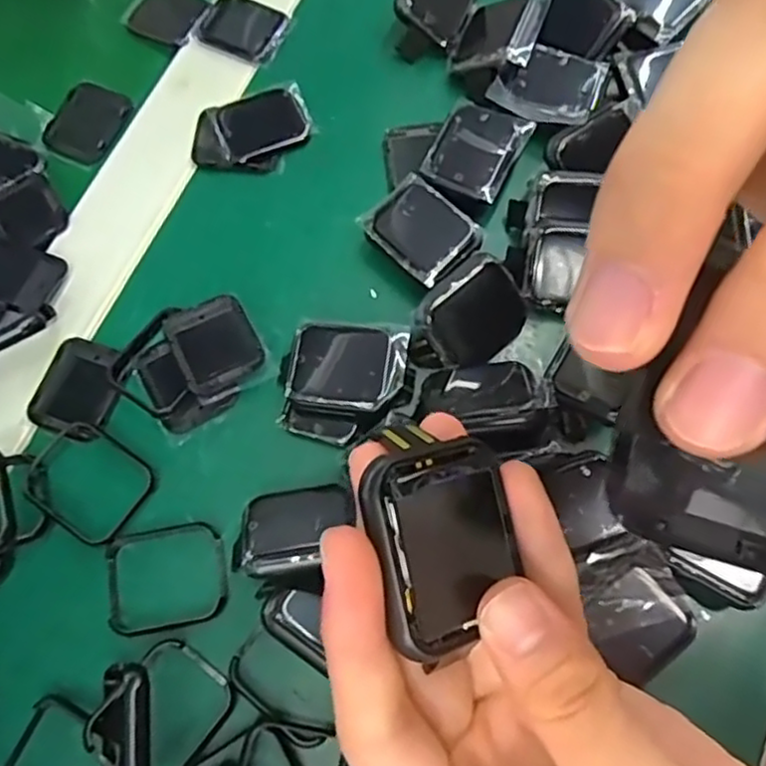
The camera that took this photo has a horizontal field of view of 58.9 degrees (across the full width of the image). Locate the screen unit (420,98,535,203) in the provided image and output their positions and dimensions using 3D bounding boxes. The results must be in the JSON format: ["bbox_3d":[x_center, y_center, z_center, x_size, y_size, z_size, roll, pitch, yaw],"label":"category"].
[{"bbox_3d":[0.040,-0.102,0.294,0.036,0.004,0.044,29,77,8],"label":"screen unit"}]

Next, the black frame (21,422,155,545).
[{"bbox_3d":[-0.116,0.038,0.266,0.046,0.005,0.038,33,76,11],"label":"black frame"}]

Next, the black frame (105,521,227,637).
[{"bbox_3d":[-0.082,0.073,0.256,0.045,0.004,0.038,-12,72,-2],"label":"black frame"}]

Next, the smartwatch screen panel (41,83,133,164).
[{"bbox_3d":[-0.143,-0.126,0.328,0.034,0.004,0.040,26,75,9],"label":"smartwatch screen panel"}]

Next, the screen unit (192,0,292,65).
[{"bbox_3d":[-0.069,-0.175,0.333,0.042,0.004,0.034,22,74,8],"label":"screen unit"}]

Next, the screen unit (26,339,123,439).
[{"bbox_3d":[-0.126,0.001,0.280,0.032,0.004,0.039,16,73,6],"label":"screen unit"}]

